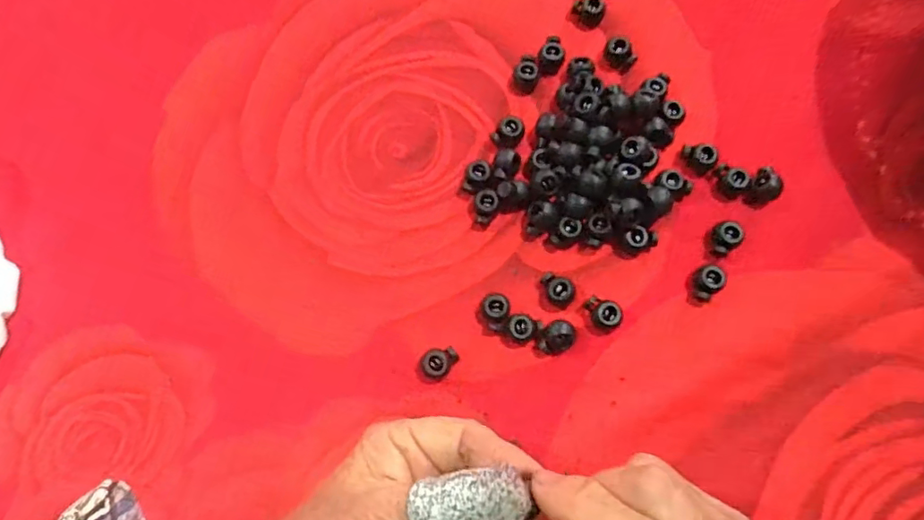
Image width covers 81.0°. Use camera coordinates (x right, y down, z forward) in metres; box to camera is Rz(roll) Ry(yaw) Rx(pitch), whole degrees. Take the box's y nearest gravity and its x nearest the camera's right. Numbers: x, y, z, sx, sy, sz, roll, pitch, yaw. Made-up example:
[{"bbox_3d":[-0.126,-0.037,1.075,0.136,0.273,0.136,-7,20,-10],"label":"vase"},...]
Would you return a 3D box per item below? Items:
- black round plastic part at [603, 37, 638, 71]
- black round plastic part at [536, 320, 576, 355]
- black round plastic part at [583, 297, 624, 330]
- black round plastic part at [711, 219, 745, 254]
[{"bbox_3d":[0.091,-0.117,0.308,0.018,0.012,0.012,11,78,2],"label":"black round plastic part"},{"bbox_3d":[0.048,0.040,0.273,0.015,0.010,0.018,33,79,6],"label":"black round plastic part"},{"bbox_3d":[0.071,0.027,0.275,0.018,0.012,0.013,23,79,5],"label":"black round plastic part"},{"bbox_3d":[0.138,-0.012,0.284,0.017,0.009,0.013,-42,81,-9],"label":"black round plastic part"}]

